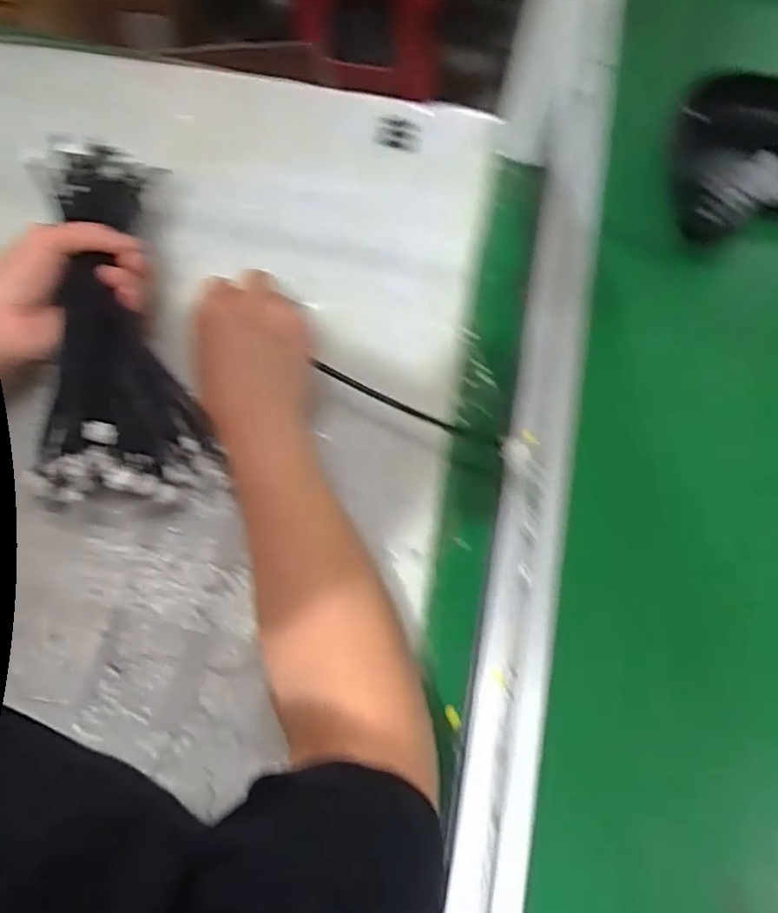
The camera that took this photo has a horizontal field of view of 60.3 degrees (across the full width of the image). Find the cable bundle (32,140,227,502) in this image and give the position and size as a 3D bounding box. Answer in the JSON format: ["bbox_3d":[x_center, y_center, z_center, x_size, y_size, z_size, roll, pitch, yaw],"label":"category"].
[{"bbox_3d":[-0.183,-0.092,0.447,0.098,0.055,0.253,-11,73,-9],"label":"cable bundle"}]

